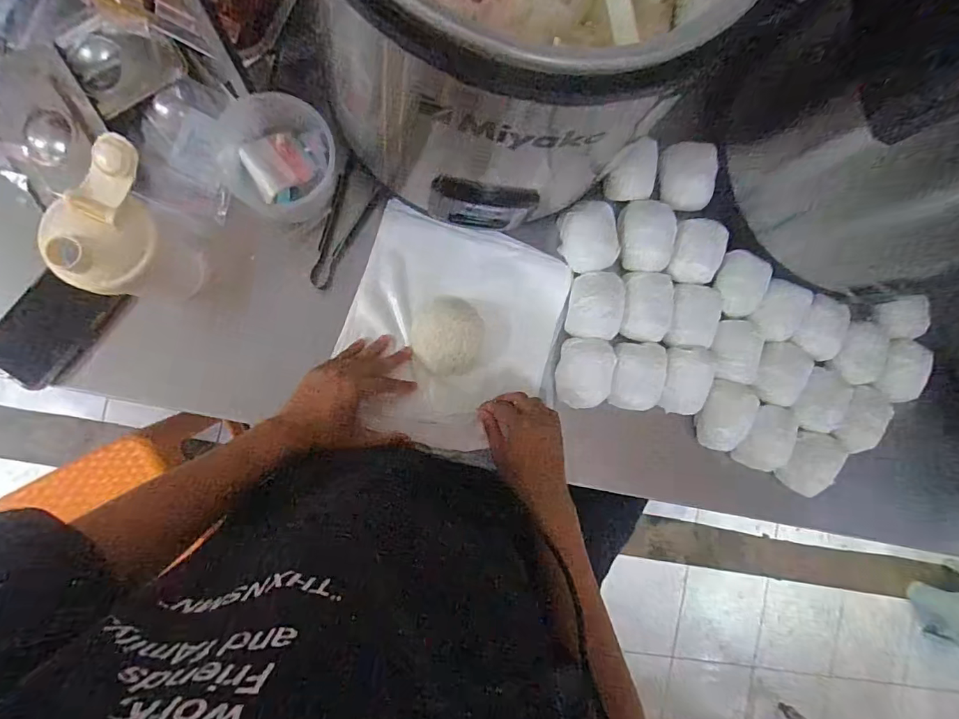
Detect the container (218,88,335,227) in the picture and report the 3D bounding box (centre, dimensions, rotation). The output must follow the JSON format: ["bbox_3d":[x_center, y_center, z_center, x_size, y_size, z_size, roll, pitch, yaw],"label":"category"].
[{"bbox_3d":[-0.229,-0.229,0.536,0.116,0.054,0.130,6,88,-8],"label":"container"}]

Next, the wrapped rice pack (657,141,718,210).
[{"bbox_3d":[0.282,-0.246,0.637,0.069,0.032,0.086,4,95,20],"label":"wrapped rice pack"}]

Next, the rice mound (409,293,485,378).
[{"bbox_3d":[-0.037,-0.027,0.570,0.089,0.044,0.088,0,88,-9],"label":"rice mound"}]

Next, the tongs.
[{"bbox_3d":[-0.171,-0.162,0.568,0.054,0.019,0.151,29,84,-7],"label":"tongs"}]

